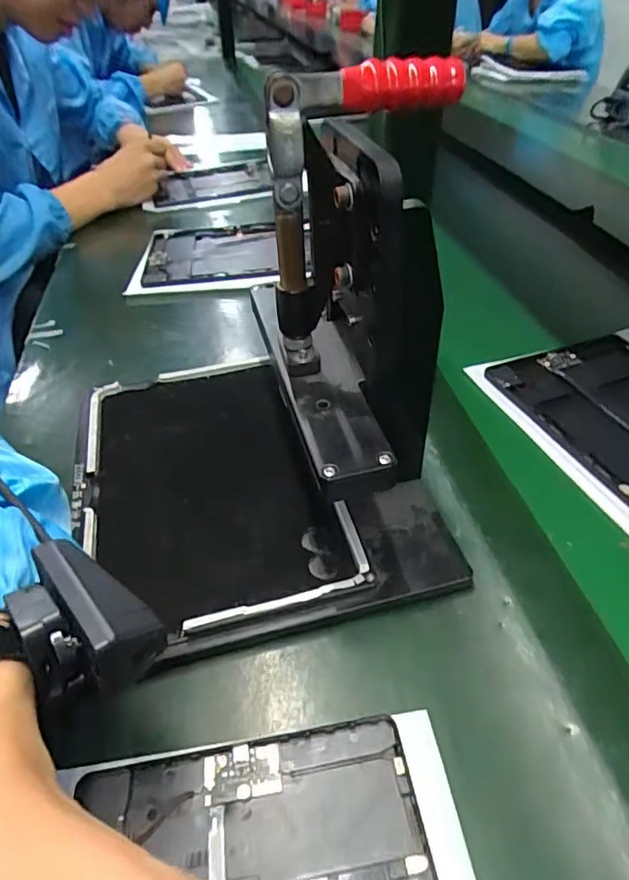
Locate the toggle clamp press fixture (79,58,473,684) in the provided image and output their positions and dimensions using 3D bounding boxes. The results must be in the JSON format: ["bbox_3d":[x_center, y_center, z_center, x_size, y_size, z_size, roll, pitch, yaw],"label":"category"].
[{"bbox_3d":[-0.047,-0.059,0.321,0.242,0.241,0.279,-18,45,-19],"label":"toggle clamp press fixture"}]

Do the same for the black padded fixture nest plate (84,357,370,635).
[{"bbox_3d":[-0.081,0.024,0.396,0.155,0.020,0.247,-13,43,-14],"label":"black padded fixture nest plate"}]

